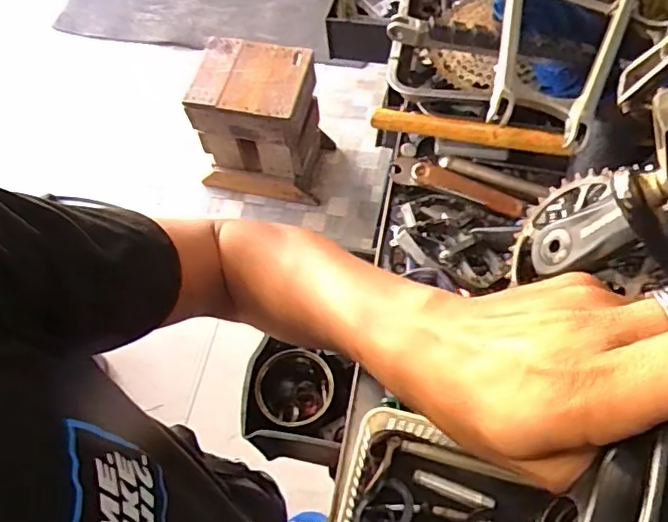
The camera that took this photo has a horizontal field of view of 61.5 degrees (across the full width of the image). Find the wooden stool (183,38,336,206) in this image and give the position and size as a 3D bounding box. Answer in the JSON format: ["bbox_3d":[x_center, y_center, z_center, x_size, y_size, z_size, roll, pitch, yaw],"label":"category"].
[{"bbox_3d":[-0.216,-0.398,1.680,0.331,0.401,0.322,16,64,11],"label":"wooden stool"}]

